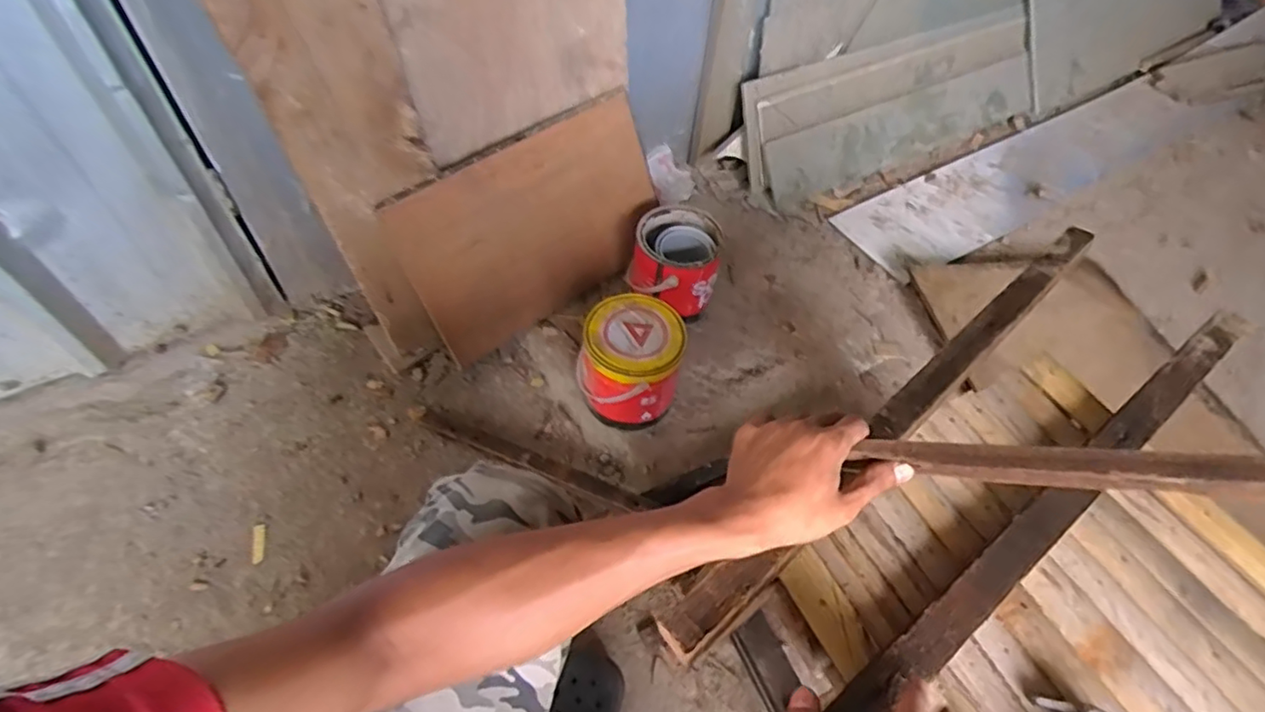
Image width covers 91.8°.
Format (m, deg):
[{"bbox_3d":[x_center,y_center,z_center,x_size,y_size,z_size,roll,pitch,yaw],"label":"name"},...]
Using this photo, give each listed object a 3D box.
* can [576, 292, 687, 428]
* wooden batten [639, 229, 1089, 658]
[{"bbox_3d":[-0.003,0.010,0.946,0.151,0.169,0.150,2,54,-3],"label":"can"},{"bbox_3d":[0.264,0.033,0.546,0.647,0.018,0.037,-34,63,-26],"label":"wooden batten"}]

